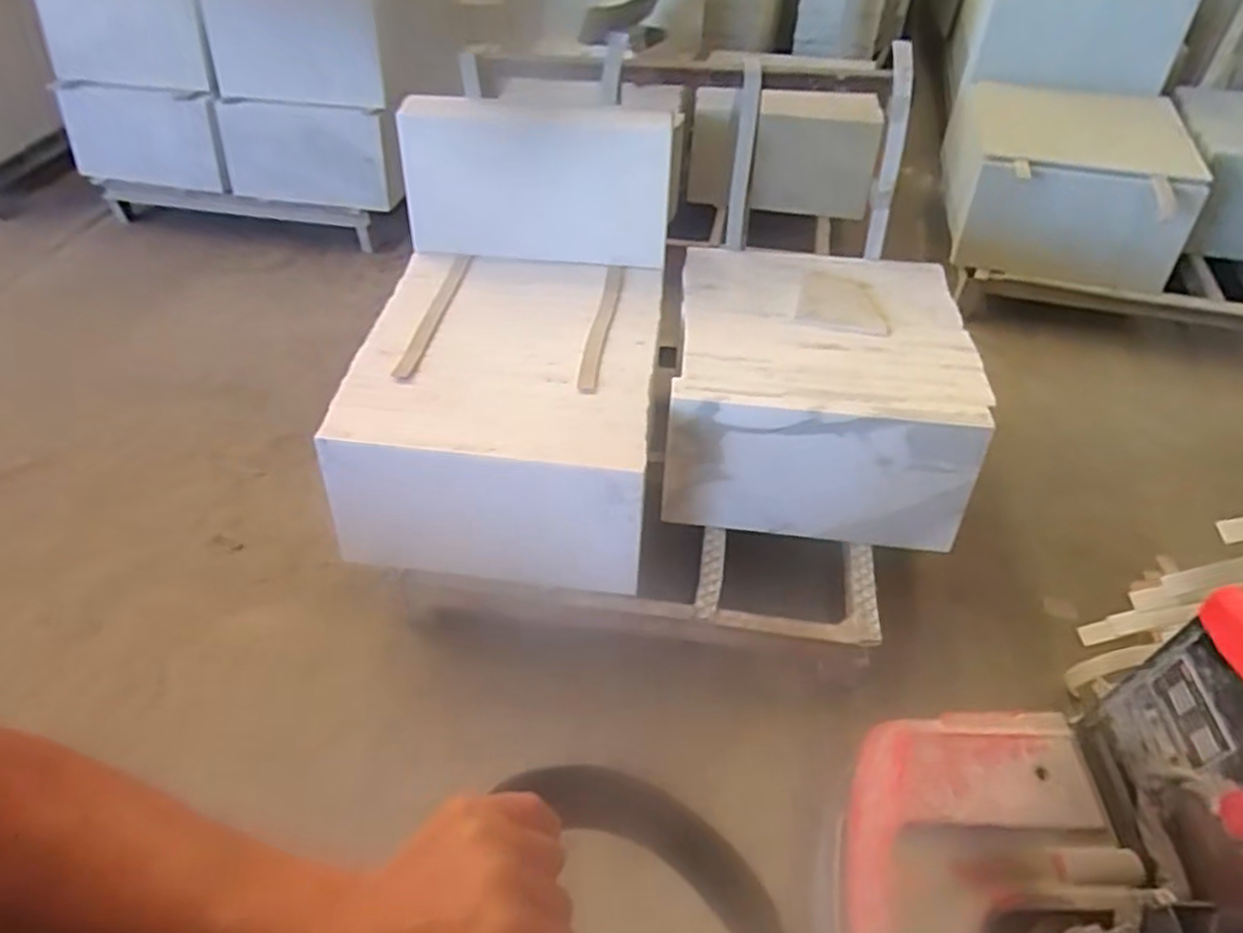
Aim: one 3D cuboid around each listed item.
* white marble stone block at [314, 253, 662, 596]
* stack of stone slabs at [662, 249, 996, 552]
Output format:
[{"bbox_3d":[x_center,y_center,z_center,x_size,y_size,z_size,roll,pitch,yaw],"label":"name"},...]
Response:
[{"bbox_3d":[-0.249,-0.132,1.567,0.612,0.349,0.666,6,47,2],"label":"white marble stone block"},{"bbox_3d":[0.418,-0.193,1.601,0.580,0.312,0.641,7,47,3],"label":"stack of stone slabs"}]

